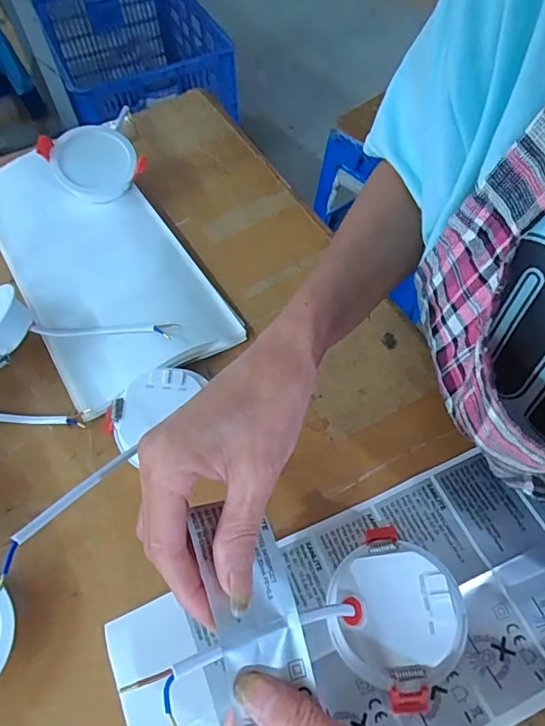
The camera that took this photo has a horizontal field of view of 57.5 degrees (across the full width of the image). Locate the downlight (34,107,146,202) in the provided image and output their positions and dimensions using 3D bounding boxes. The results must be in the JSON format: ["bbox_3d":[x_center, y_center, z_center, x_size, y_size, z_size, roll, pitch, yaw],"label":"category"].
[{"bbox_3d":[-0.165,-0.184,0.458,0.071,0.035,0.072,-35,91,-19],"label":"downlight"}]

